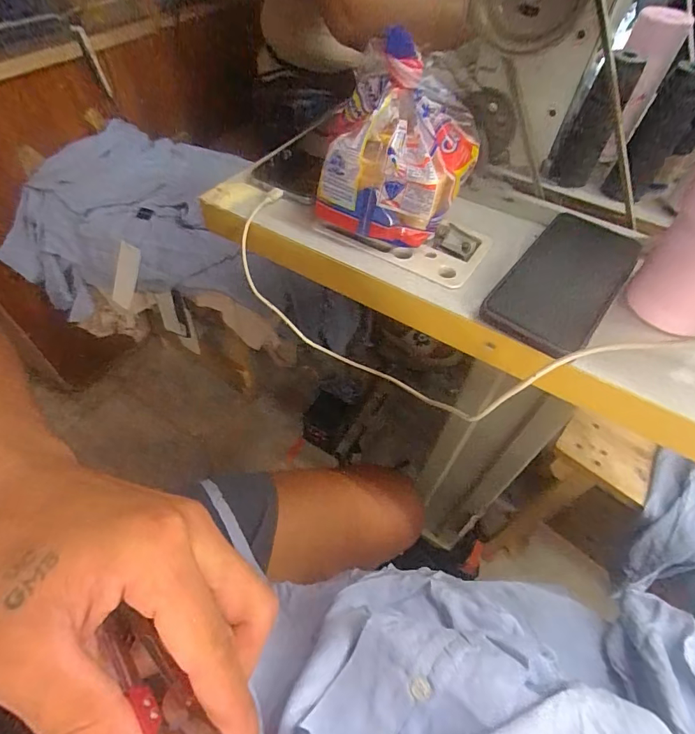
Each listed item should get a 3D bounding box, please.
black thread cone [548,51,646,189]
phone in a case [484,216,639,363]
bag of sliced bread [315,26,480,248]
[{"bbox_3d":[0.242,-0.241,0.430,0.044,0.120,0.039,27,56,15],"label":"black thread cone"},{"bbox_3d":[0.180,-0.072,0.357,0.079,0.019,0.162,34,58,20],"label":"phone in a case"},{"bbox_3d":[0.042,-0.189,0.369,0.125,0.114,0.113,23,55,12],"label":"bag of sliced bread"}]

